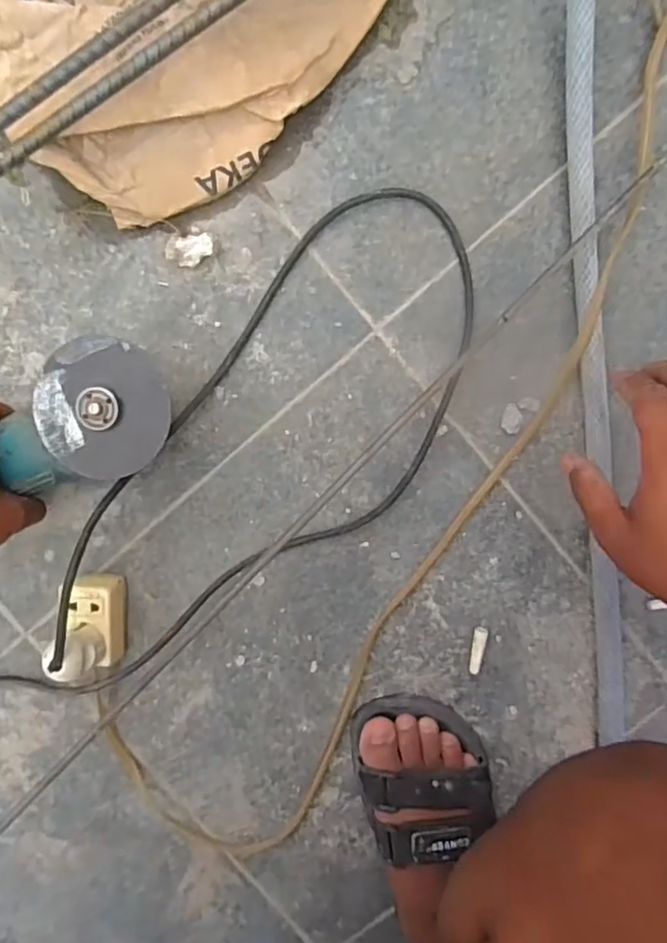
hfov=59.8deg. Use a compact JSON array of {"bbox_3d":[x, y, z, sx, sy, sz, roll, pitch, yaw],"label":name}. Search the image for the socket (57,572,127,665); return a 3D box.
[{"bbox_3d":[-0.196,0.122,0.480,0.040,0.043,0.075,1,97,2],"label":"socket"}]

